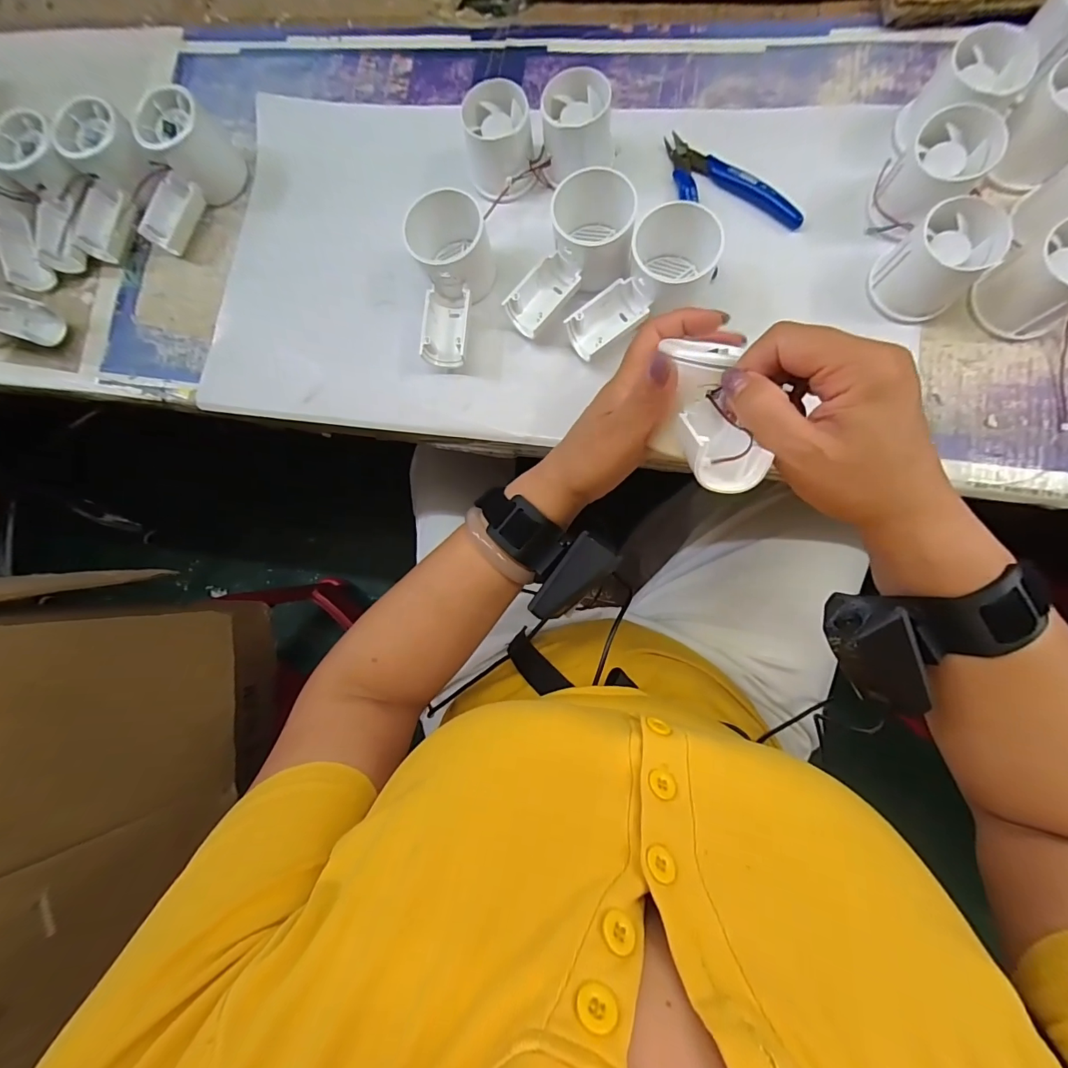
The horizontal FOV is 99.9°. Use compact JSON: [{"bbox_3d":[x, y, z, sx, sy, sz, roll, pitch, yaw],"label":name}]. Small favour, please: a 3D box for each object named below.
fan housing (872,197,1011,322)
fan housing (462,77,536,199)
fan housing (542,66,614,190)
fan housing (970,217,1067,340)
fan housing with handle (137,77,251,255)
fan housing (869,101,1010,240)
[{"bbox_3d":[0.272,-0.183,0.304,0.055,0.048,0.055,-41,81,0],"label":"fan housing"},{"bbox_3d":[-0.027,-0.307,0.358,0.050,0.051,0.061,-2,83,6],"label":"fan housing"},{"bbox_3d":[0.034,-0.310,0.349,0.052,0.048,0.060,2,84,7],"label":"fan housing"},{"bbox_3d":[0.336,-0.167,0.294,0.050,0.051,0.052,-1,83,6],"label":"fan housing"},{"bbox_3d":[-0.311,-0.312,0.389,0.060,0.054,0.115,38,89,9],"label":"fan housing with handle"},{"bbox_3d":[0.269,-0.244,0.307,0.053,0.054,0.051,-41,81,0],"label":"fan housing"}]

